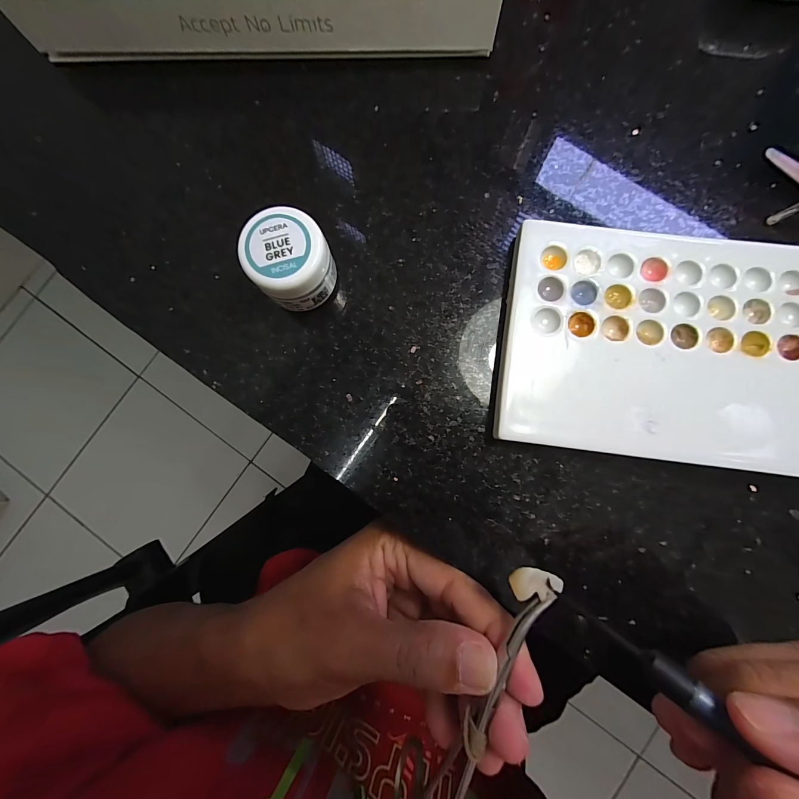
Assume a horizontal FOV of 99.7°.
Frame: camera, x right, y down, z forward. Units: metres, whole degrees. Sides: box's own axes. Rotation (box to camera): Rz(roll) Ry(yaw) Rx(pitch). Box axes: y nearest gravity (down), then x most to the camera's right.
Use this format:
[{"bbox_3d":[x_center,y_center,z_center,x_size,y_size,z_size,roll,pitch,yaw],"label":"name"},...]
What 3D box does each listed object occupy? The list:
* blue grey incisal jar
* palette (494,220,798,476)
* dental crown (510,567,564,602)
[{"bbox_3d":[-0.043,-0.056,0.140,0.031,0.031,0.031,0,86,4],"label":"blue grey incisal jar"},{"bbox_3d":[0.120,-0.021,0.139,0.153,0.012,0.093,7,86,4],"label":"palette"},{"bbox_3d":[0.047,0.063,0.114,0.018,0.004,0.011,10,87,4],"label":"dental crown"}]

